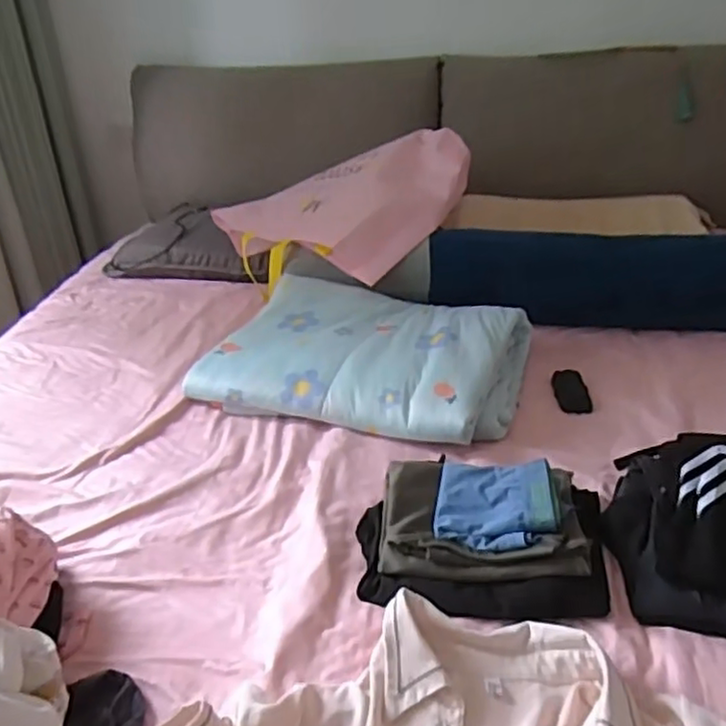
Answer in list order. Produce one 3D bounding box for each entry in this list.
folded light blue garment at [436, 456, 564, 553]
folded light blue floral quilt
[{"bbox_3d":[0.161,0.168,0.813,0.144,0.037,0.131,6,30,14],"label":"folded light blue garment"},{"bbox_3d":[0.009,-0.019,1.183,0.529,0.108,0.367,11,32,22],"label":"folded light blue floral quilt"}]

